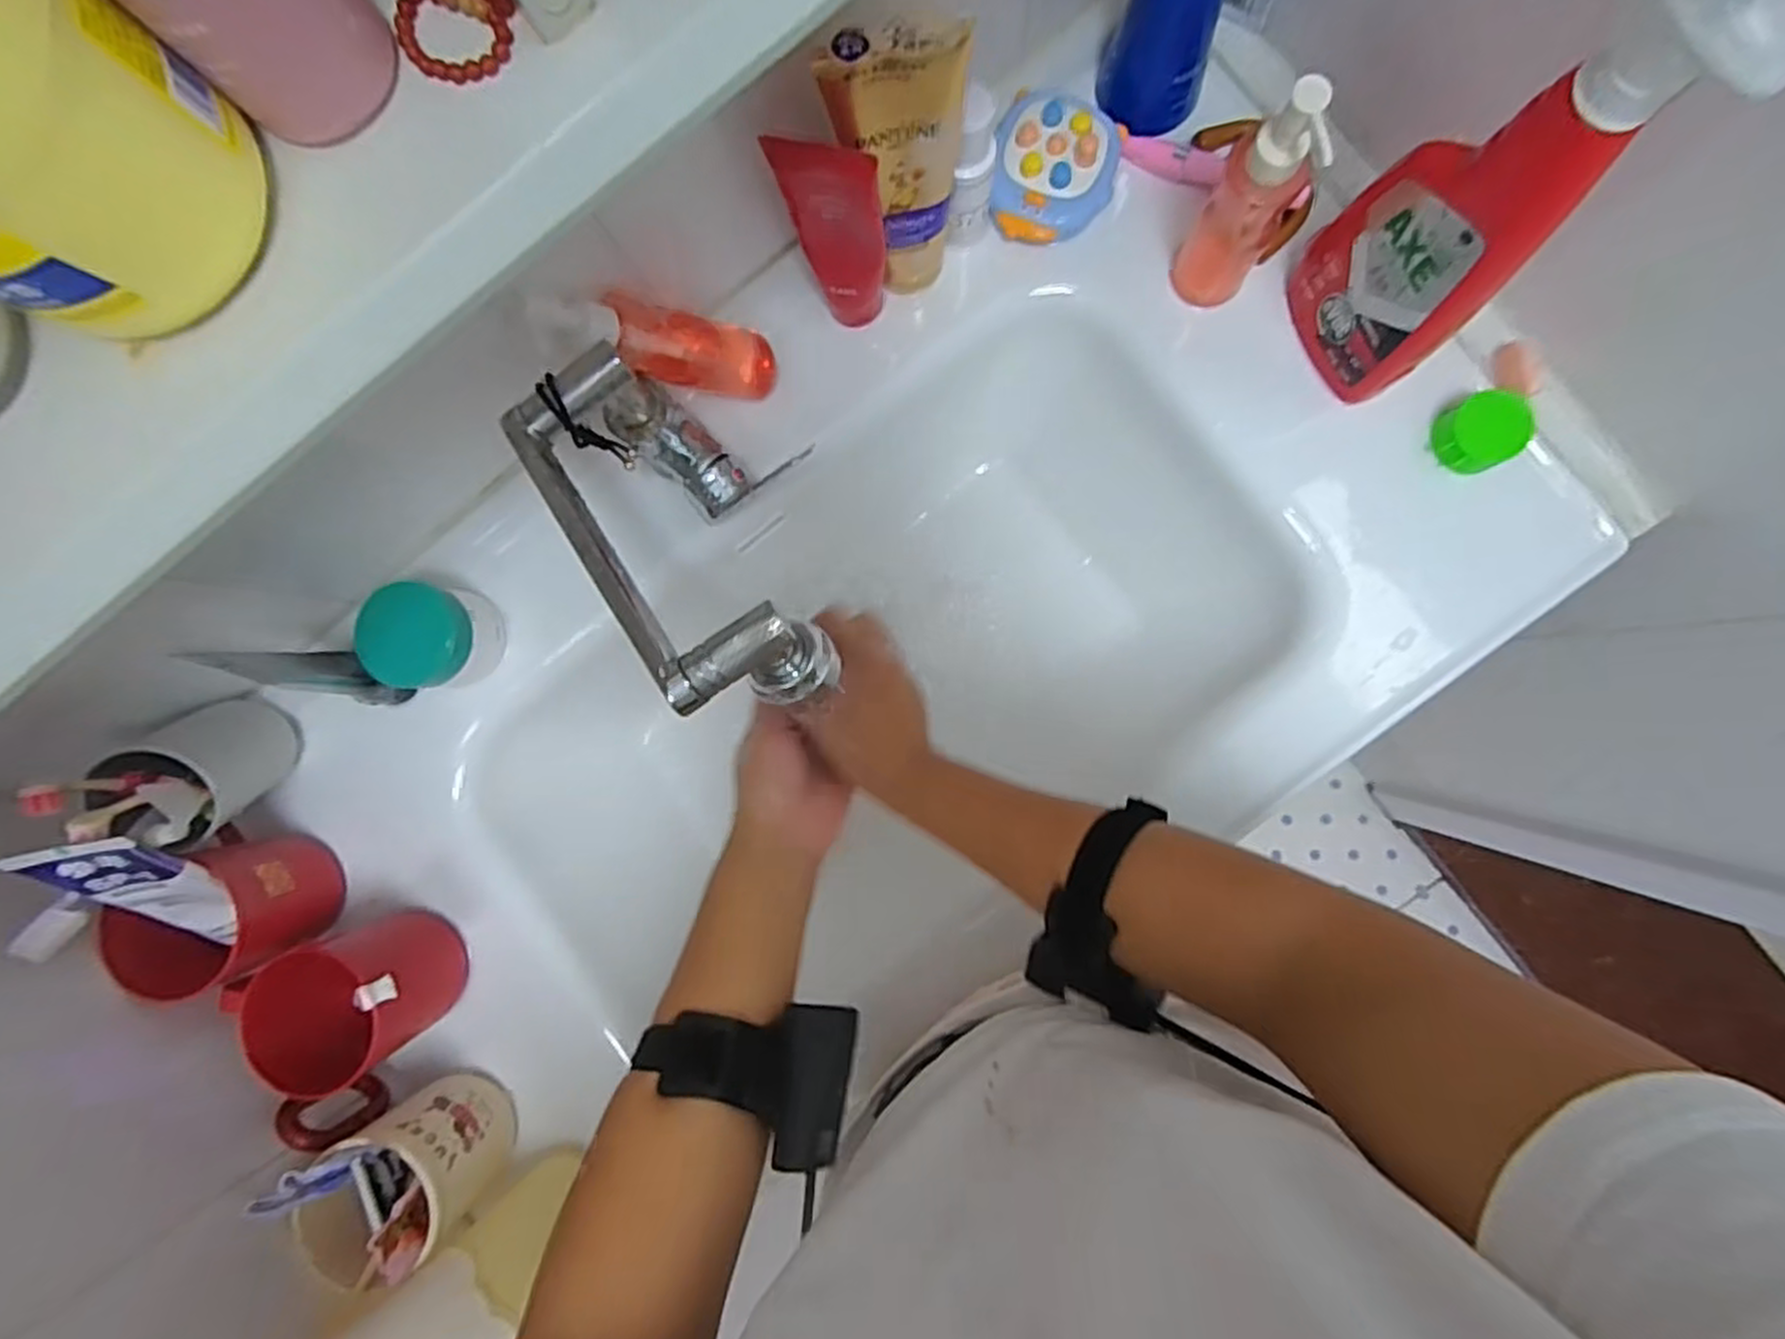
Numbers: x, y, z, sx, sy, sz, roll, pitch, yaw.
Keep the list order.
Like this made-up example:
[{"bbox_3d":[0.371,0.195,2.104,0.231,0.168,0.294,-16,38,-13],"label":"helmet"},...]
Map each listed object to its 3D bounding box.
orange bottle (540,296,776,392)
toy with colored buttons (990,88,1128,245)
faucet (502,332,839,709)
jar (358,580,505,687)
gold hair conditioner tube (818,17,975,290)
[{"bbox_3d":[-0.145,-0.201,0.478,0.034,0.163,0.039,-8,88,44],"label":"orange bottle"},{"bbox_3d":[0.108,-0.333,0.509,0.080,0.030,0.083,4,90,3],"label":"toy with colored buttons"},{"bbox_3d":[-0.115,-0.071,0.432,0.089,0.126,0.215,-31,68,2],"label":"faucet"},{"bbox_3d":[-0.312,-0.021,0.519,0.063,0.061,0.066,0,89,3],"label":"jar"},{"bbox_3d":[0.005,-0.272,0.425,0.068,0.175,0.033,-1,89,3],"label":"gold hair conditioner tube"}]

